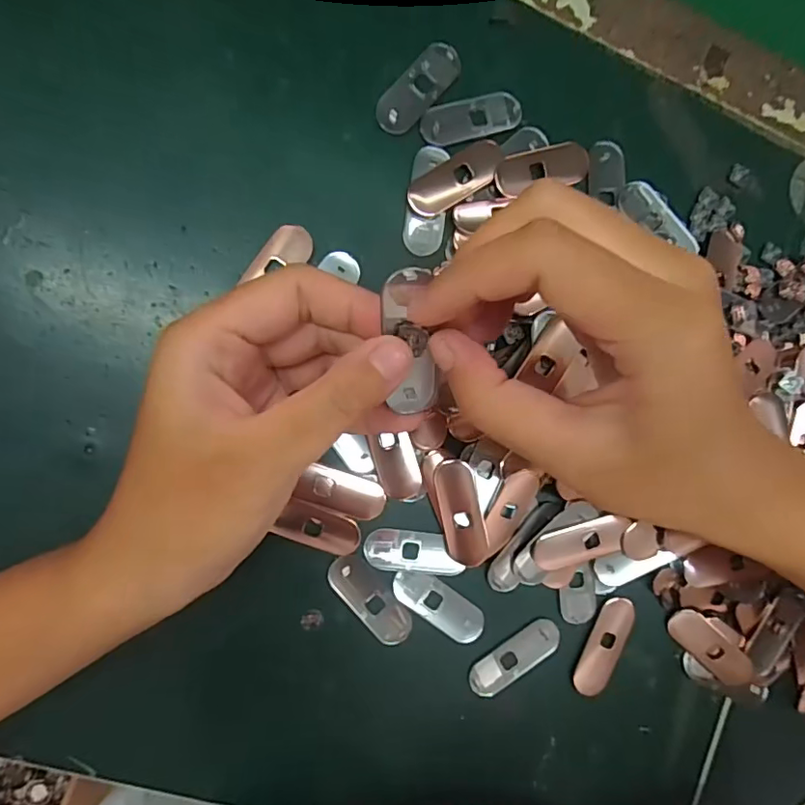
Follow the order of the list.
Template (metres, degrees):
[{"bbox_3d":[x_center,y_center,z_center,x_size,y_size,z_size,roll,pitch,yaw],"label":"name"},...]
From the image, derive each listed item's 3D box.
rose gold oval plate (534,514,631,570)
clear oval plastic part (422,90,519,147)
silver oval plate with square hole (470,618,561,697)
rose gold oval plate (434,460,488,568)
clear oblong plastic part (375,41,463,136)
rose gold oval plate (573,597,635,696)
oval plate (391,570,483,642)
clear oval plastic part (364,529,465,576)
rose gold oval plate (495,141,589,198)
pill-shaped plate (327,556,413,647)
[{"bbox_3d":[0.087,0.068,0.265,0.045,0.004,0.022,-13,104,1],"label":"rose gold oval plate"},{"bbox_3d":[0.033,-0.135,0.259,0.050,0.004,0.019,-18,93,-9],"label":"clear oval plastic part"},{"bbox_3d":[0.056,0.125,0.267,0.049,0.004,0.018,-32,95,-8],"label":"silver oval plate with square hole"},{"bbox_3d":[0.027,0.053,0.257,0.018,0.009,0.050,-9,92,-10],"label":"rose gold oval plate"},{"bbox_3d":[0.008,-0.146,0.255,0.018,0.004,0.049,39,84,-8],"label":"clear oblong plastic part"},{"bbox_3d":[0.101,0.122,0.273,0.018,0.004,0.049,28,86,-9],"label":"rose gold oval plate"},{"bbox_3d":[0.018,0.096,0.259,0.049,0.004,0.019,39,84,-8],"label":"oval plate"},{"bbox_3d":[0.006,0.071,0.257,0.046,0.004,0.019,8,89,-10],"label":"clear oval plastic part"},{"bbox_3d":[0.067,-0.113,0.263,0.052,0.004,0.021,-17,82,-15],"label":"rose gold oval plate"},{"bbox_3d":[-0.014,0.092,0.254,0.018,0.004,0.049,-40,96,-7],"label":"pill-shaped plate"}]

